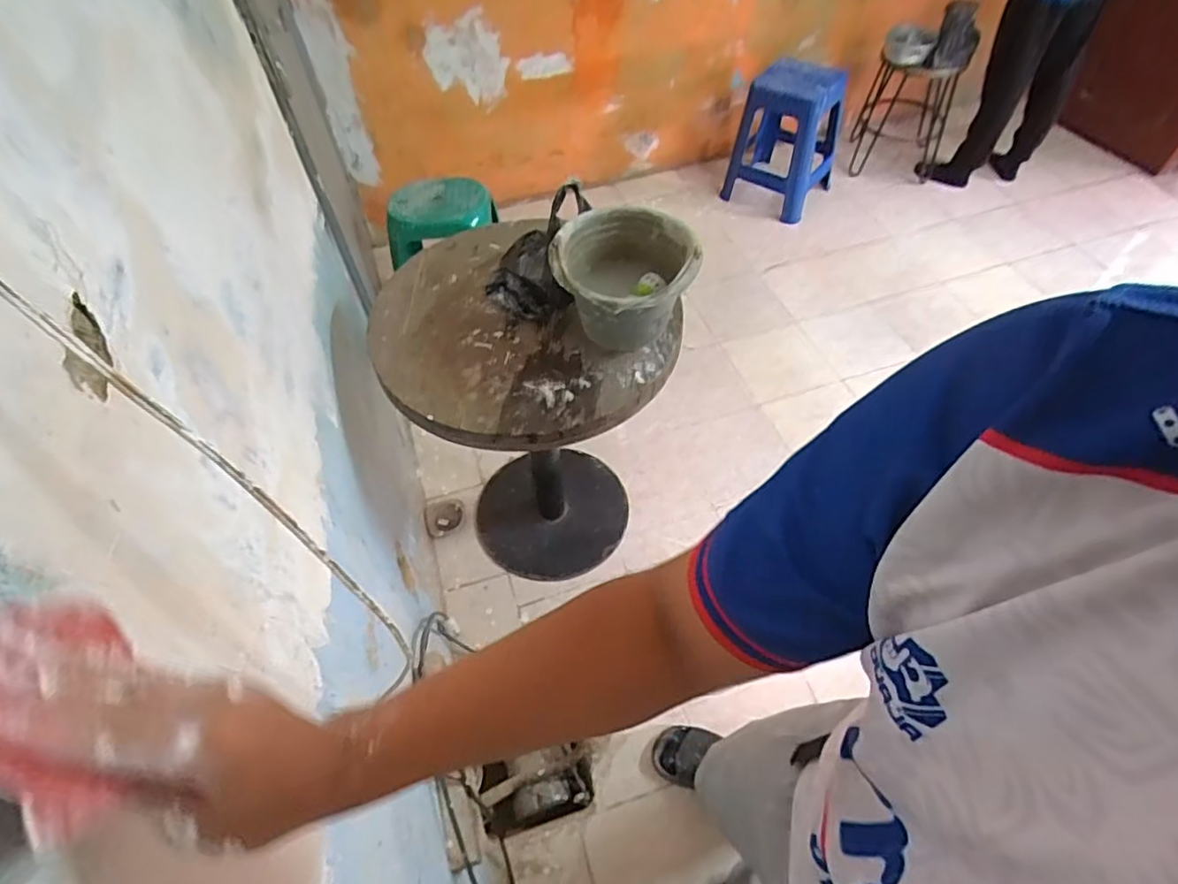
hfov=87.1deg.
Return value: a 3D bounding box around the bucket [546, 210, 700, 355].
[{"bbox_3d":[0.060,-0.266,1.078,0.231,0.167,0.232,-2,53,2],"label":"bucket"}]

